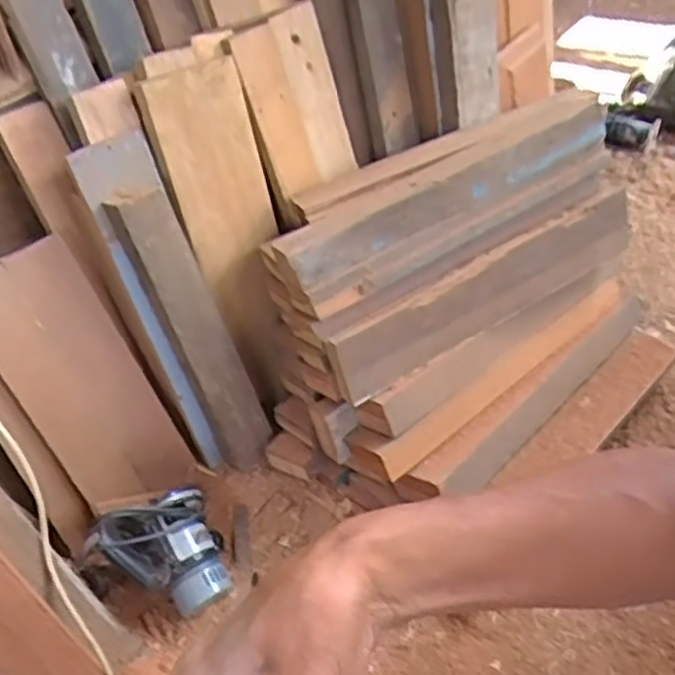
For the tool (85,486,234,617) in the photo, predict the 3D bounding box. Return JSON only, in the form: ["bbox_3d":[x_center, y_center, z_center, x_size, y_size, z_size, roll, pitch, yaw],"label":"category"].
[{"bbox_3d":[-0.285,0.368,1.272,0.175,0.203,0.191,-3,46,3],"label":"tool"}]

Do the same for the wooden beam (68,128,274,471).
[{"bbox_3d":[-0.300,-0.040,1.386,0.133,0.691,0.118,-29,28,-21],"label":"wooden beam"}]

